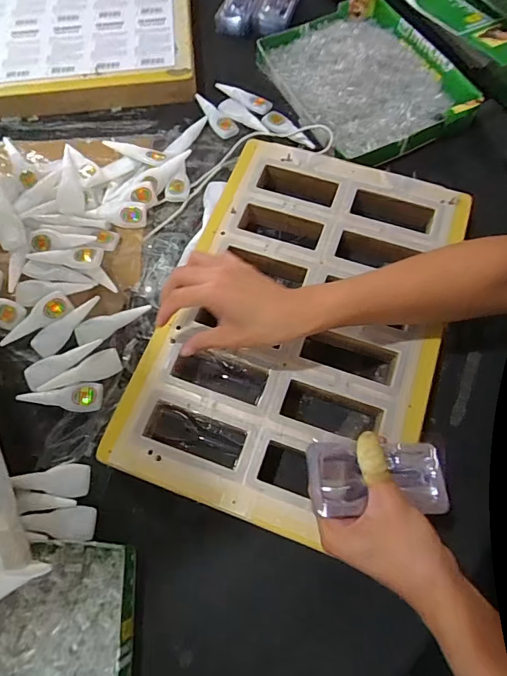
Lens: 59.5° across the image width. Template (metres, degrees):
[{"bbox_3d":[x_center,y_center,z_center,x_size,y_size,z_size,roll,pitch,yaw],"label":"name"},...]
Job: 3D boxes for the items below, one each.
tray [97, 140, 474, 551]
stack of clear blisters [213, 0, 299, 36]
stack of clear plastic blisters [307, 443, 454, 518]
[{"bbox_3d":[0.054,-0.020,0.478,0.275,0.047,0.415,18,69,9],"label":"tray"},{"bbox_3d":[0.008,-0.515,0.688,0.113,0.028,0.107,13,68,7],"label":"stack of clear blisters"},{"bbox_3d":[0.094,0.106,0.341,0.105,0.018,0.053,3,66,-13],"label":"stack of clear plastic blisters"}]

